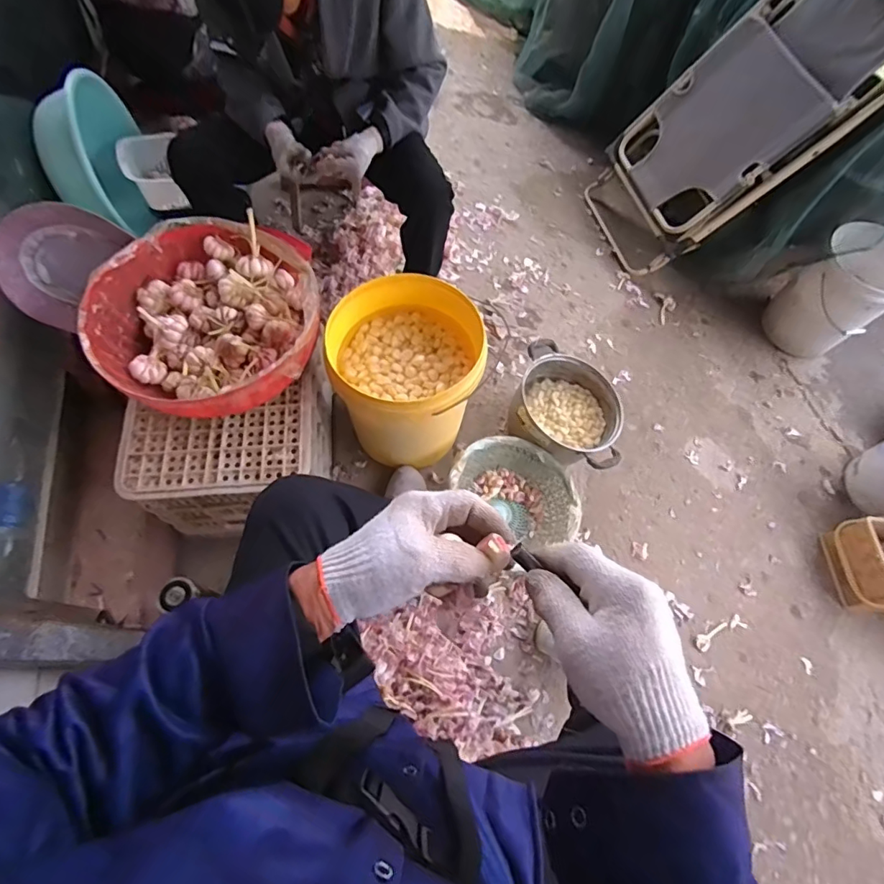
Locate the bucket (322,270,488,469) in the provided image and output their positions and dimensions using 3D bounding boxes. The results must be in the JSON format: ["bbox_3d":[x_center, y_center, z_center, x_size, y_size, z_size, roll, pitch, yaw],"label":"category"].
[{"bbox_3d":[-0.080,-0.159,1.190,0.328,0.363,0.328,1,66,-2],"label":"bucket"}]

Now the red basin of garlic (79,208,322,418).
[{"bbox_3d":[-0.478,-0.260,1.040,0.444,0.151,0.460,1,66,-2],"label":"red basin of garlic"}]

